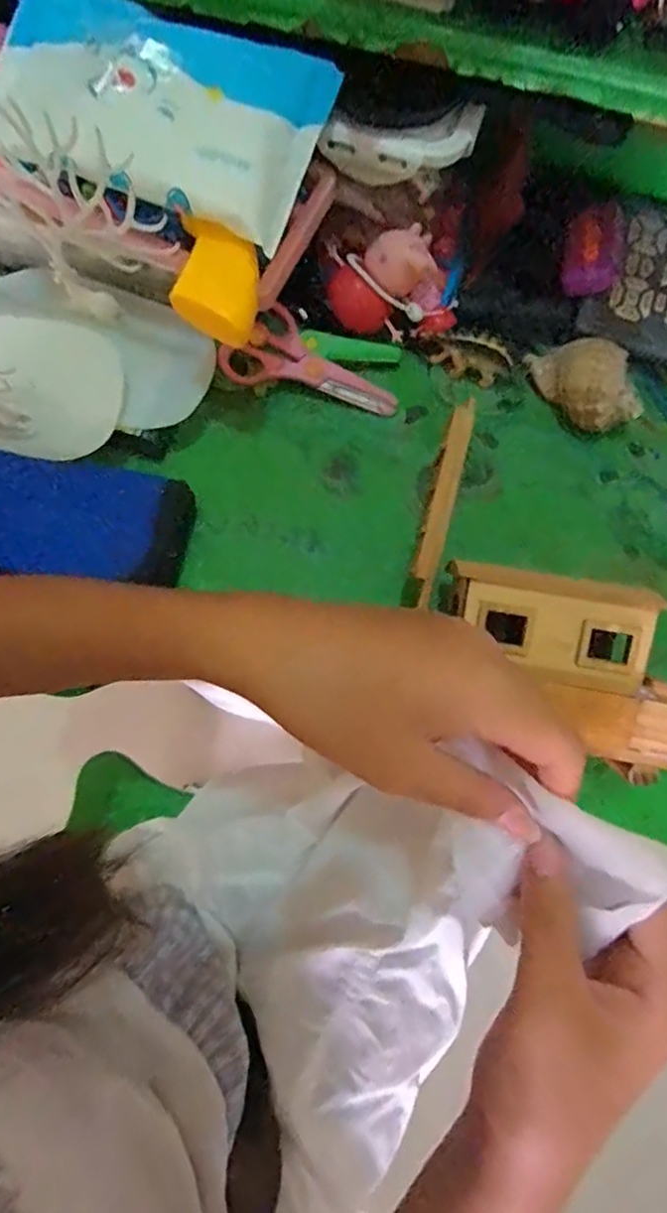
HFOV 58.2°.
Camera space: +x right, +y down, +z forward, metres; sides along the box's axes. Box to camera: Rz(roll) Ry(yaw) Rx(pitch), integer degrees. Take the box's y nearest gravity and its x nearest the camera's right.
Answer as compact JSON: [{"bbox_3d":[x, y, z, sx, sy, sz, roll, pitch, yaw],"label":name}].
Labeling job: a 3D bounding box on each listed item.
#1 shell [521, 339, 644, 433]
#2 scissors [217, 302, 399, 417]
[{"bbox_3d":[0.173,-0.155,0.411,0.048,0.044,0.077,-28,79,-8],"label":"shell"},{"bbox_3d":[-0.013,-0.171,0.411,0.123,0.014,0.054,10,97,-10],"label":"scissors"}]

